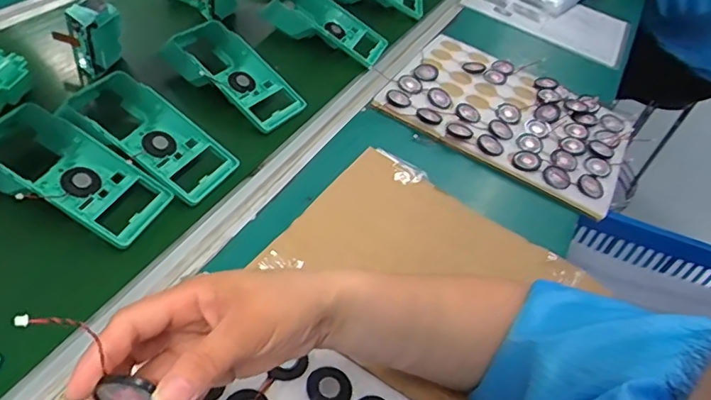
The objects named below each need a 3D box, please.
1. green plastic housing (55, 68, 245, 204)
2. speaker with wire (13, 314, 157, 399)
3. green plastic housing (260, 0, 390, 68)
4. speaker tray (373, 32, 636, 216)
[{"bbox_3d":[-0.227,-0.066,0.568,0.190,0.079,0.087,26,45,11],"label":"green plastic housing"},{"bbox_3d":[-0.123,0.079,0.249,0.031,0.080,0.006,-19,30,28],"label":"speaker with wire"},{"bbox_3d":[-0.041,-0.265,0.794,0.182,0.063,0.088,21,44,6],"label":"green plastic housing"},{"bbox_3d":[0.216,-0.127,0.739,0.322,0.017,0.262,27,50,8],"label":"speaker tray"}]

